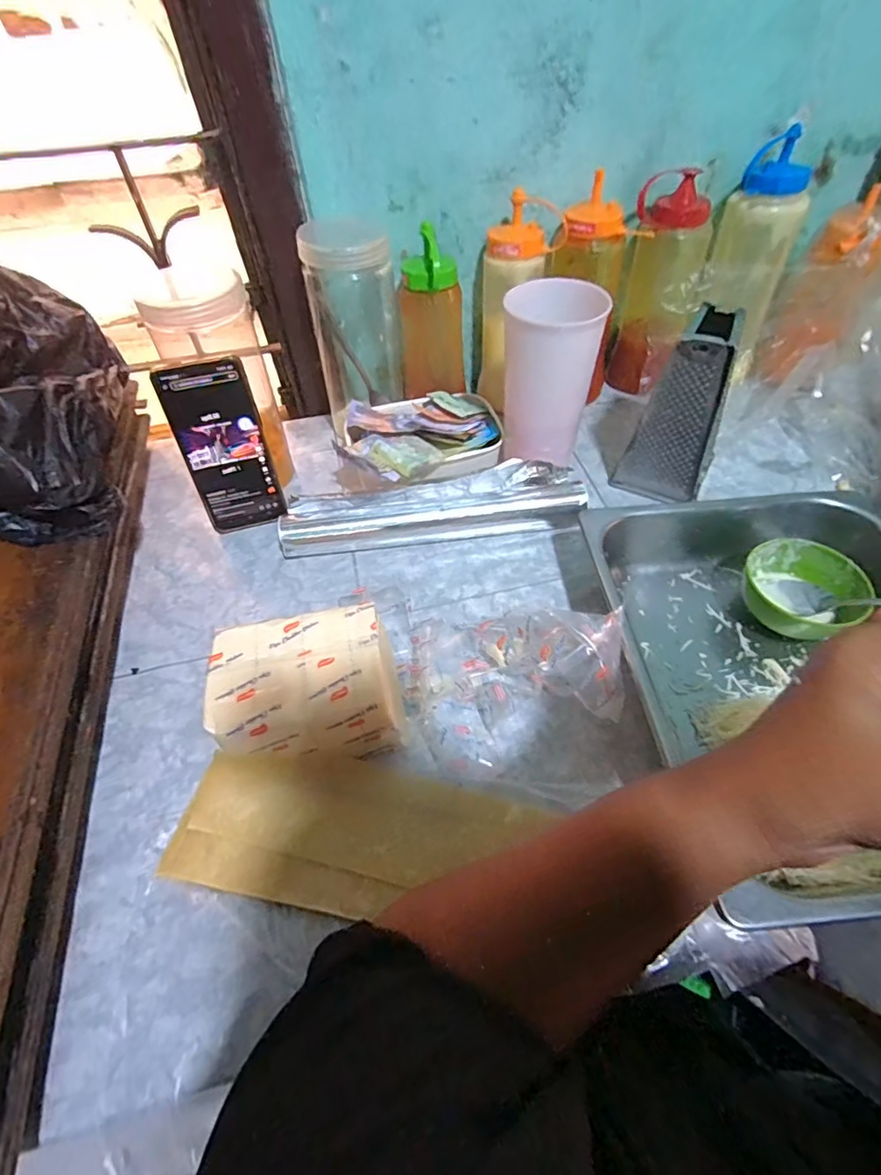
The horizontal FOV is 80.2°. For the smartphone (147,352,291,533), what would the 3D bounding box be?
[{"bbox_3d":[-0.206,-0.130,0.506,0.077,0.167,0.011,-13,40,-10],"label":"smartphone"}]

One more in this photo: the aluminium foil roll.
[{"bbox_3d":[-0.008,-0.078,0.533,0.300,0.045,0.068,-7,51,-3],"label":"aluminium foil roll"}]

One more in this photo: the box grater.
[{"bbox_3d":[0.244,-0.180,0.523,0.086,0.165,0.097,22,56,19],"label":"box grater"}]

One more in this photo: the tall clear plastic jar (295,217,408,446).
[{"bbox_3d":[-0.093,-0.284,0.586,0.094,0.194,0.087,-11,52,-6],"label":"tall clear plastic jar"}]

